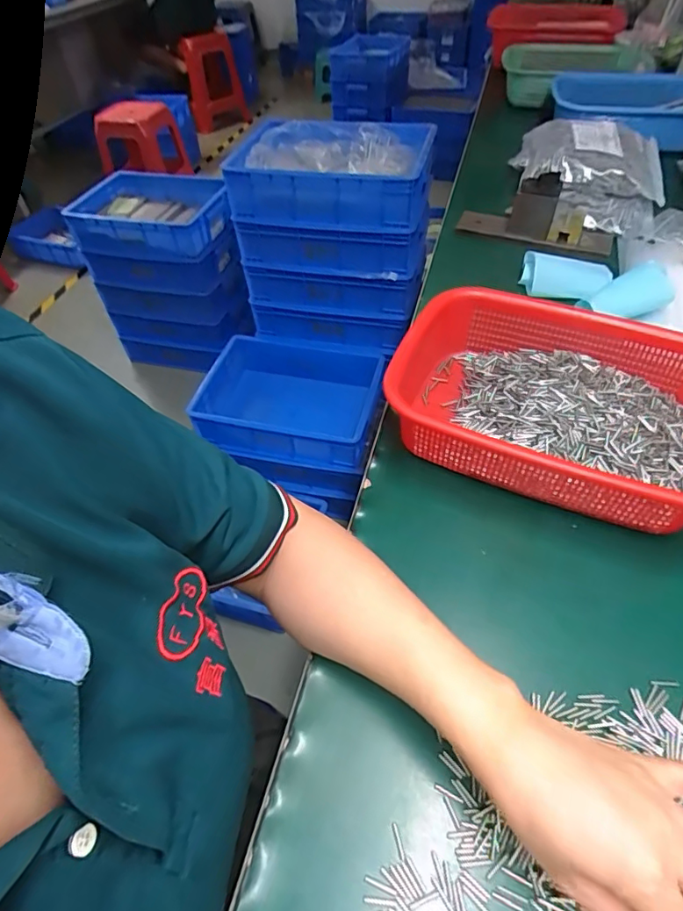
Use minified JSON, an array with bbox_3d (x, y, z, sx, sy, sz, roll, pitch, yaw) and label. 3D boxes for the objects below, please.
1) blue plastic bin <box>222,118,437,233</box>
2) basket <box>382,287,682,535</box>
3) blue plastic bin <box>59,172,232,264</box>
[{"bbox_3d":[-0.020,-0.621,1.119,0.409,0.116,0.267,8,50,12],"label":"blue plastic bin"},{"bbox_3d":[0.194,-0.050,0.461,0.282,0.065,0.210,16,52,18],"label":"basket"},{"bbox_3d":[-0.543,-0.712,1.495,0.431,0.116,0.322,2,49,7],"label":"blue plastic bin"}]

